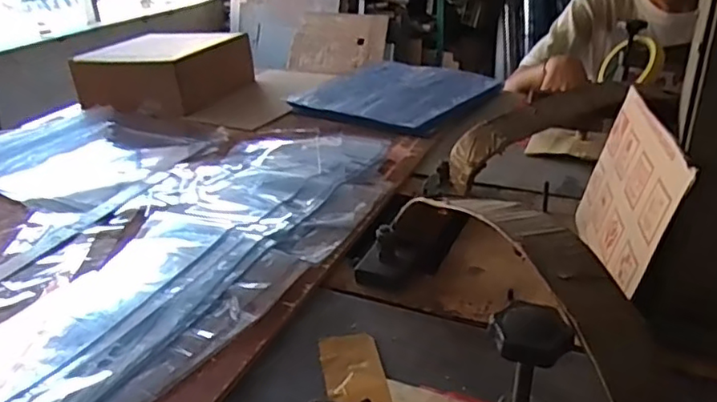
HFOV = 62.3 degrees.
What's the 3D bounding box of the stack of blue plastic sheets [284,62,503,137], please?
[{"bbox_3d":[0.084,-0.203,1.112,0.278,0.021,0.335,22,36,36],"label":"stack of blue plastic sheets"}]

